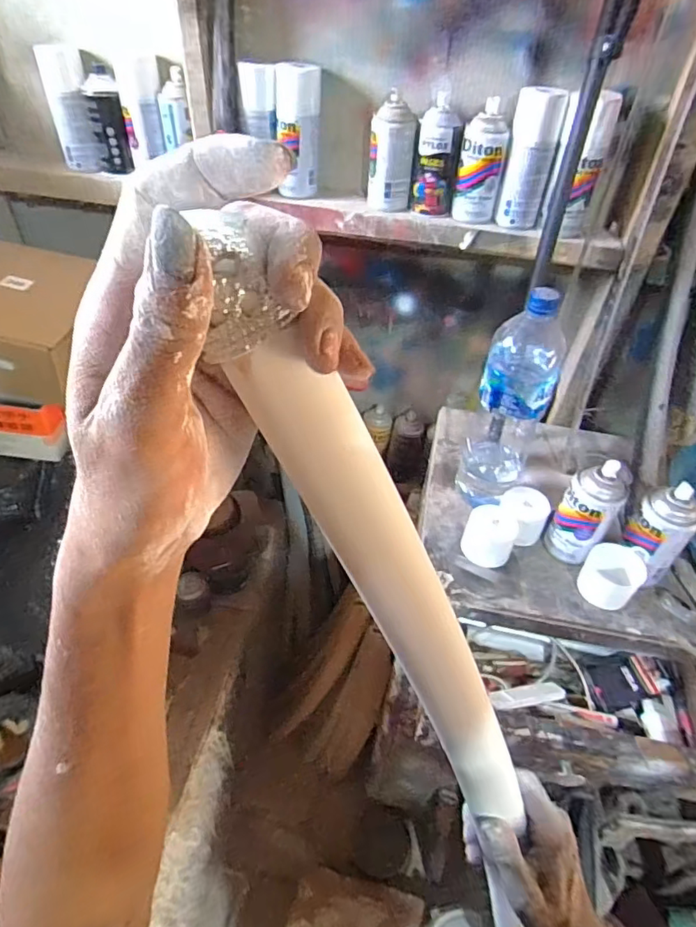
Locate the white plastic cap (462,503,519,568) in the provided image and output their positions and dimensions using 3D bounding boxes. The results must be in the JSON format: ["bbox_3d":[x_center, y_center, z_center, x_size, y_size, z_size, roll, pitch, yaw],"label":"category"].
[{"bbox_3d":[0.186,0.095,0.704,0.064,0.054,0.060,2,45,-2],"label":"white plastic cap"}]

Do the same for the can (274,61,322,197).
[{"bbox_3d":[-0.073,-0.494,0.797,0.065,0.161,0.060,-2,45,-6],"label":"can"}]

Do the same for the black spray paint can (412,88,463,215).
[{"bbox_3d":[0.132,-0.449,0.784,0.064,0.137,0.068,9,45,5],"label":"black spray paint can"}]

